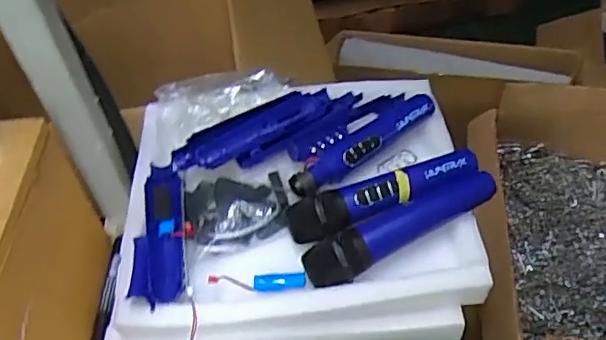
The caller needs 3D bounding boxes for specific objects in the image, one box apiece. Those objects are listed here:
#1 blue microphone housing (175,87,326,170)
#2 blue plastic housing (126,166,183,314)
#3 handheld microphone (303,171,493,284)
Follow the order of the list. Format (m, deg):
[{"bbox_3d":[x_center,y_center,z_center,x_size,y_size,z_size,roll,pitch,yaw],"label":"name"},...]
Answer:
[{"bbox_3d":[-0.056,-0.048,0.635,0.187,0.021,0.043,-29,52,-20],"label":"blue microphone housing"},{"bbox_3d":[-0.146,0.059,0.569,0.047,0.020,0.168,-7,48,-2],"label":"blue plastic housing"},{"bbox_3d":[0.093,0.051,0.542,0.194,0.035,0.044,-23,51,-16],"label":"handheld microphone"}]

